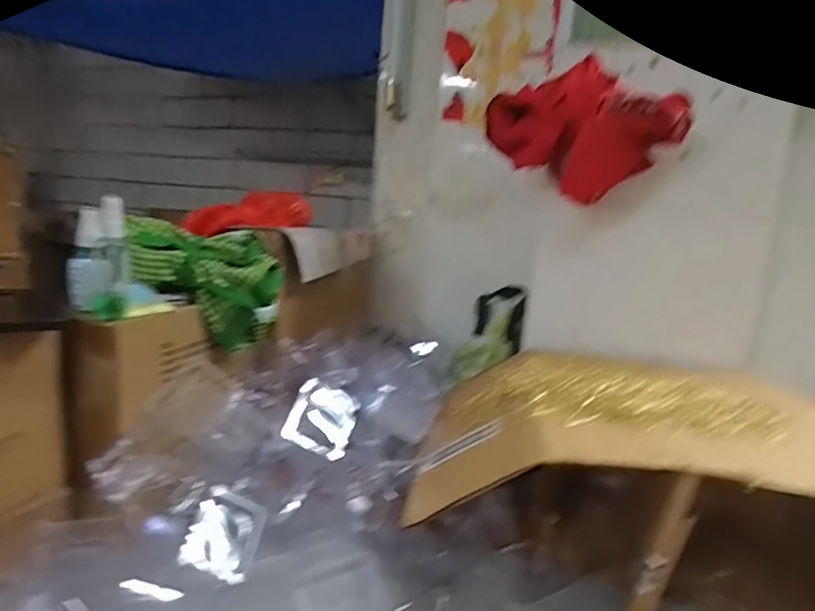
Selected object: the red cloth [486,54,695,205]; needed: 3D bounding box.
[{"bbox_3d":[0.258,-0.250,0.751,0.265,0.164,0.118,13,13,41],"label":"red cloth"}]

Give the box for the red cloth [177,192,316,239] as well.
[{"bbox_3d":[-0.271,-0.156,0.864,0.199,0.069,0.076,4,9,0],"label":"red cloth"}]

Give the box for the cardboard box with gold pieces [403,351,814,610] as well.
[{"bbox_3d":[0.286,0.216,0.642,0.526,0.224,0.297,6,10,11],"label":"cardboard box with gold pieces"}]

